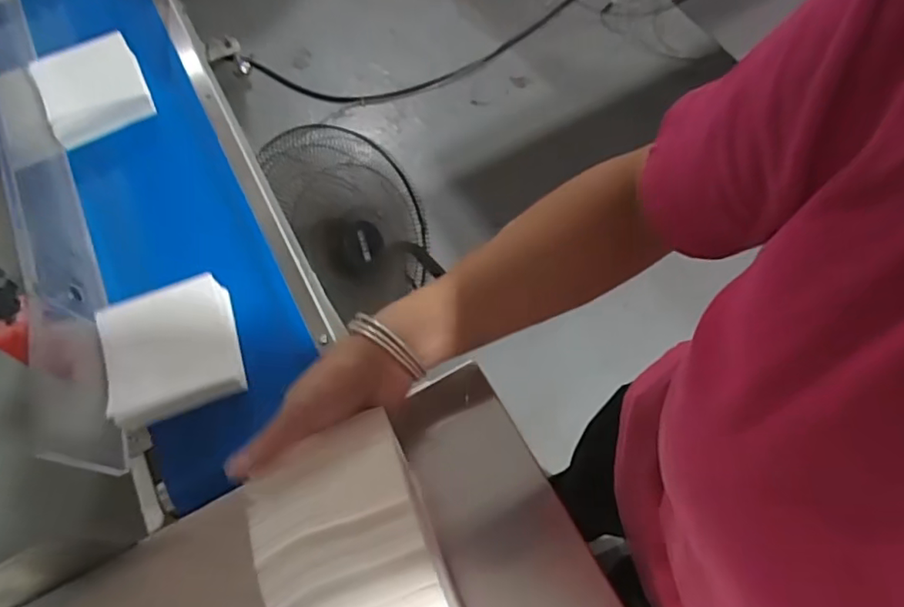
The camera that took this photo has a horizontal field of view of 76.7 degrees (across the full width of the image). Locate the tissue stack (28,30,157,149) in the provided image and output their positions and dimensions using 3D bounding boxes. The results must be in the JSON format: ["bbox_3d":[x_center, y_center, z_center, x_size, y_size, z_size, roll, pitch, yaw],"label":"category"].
[{"bbox_3d":[-0.393,-0.236,0.627,0.107,0.035,0.109,-26,67,-9],"label":"tissue stack"}]

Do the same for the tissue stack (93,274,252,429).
[{"bbox_3d":[-0.242,0.035,0.493,0.111,0.041,0.109,-19,66,-6],"label":"tissue stack"}]

